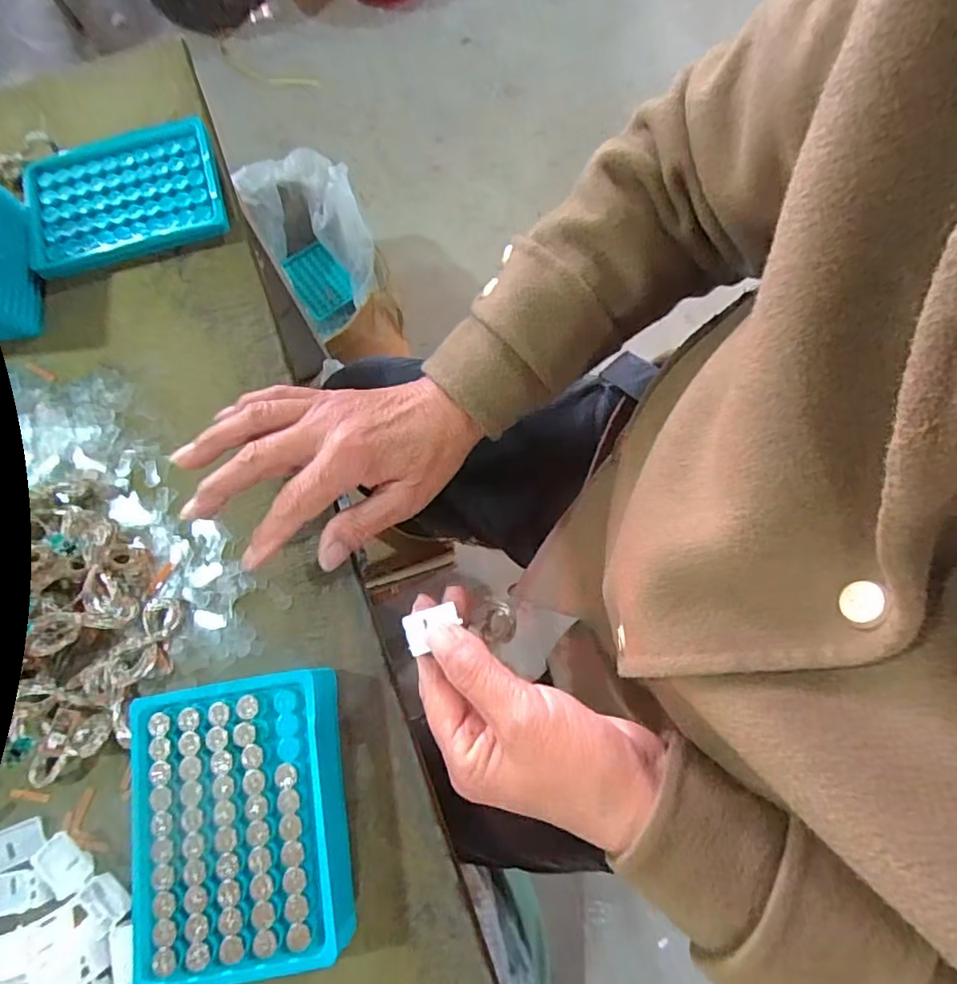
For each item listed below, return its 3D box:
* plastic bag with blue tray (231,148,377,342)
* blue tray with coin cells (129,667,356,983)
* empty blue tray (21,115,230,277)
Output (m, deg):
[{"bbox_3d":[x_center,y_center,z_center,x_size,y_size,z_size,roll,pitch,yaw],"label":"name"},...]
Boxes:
[{"bbox_3d":[-0.270,-0.413,0.916,0.156,0.184,0.233,-30,77,-7],"label":"plastic bag with blue tray"},{"bbox_3d":[-0.120,0.164,0.284,0.097,0.033,0.129,-10,75,-2],"label":"blue tray with coin cells"},{"bbox_3d":[-0.252,-0.212,0.401,0.132,0.019,0.097,-17,75,-4],"label":"empty blue tray"}]

